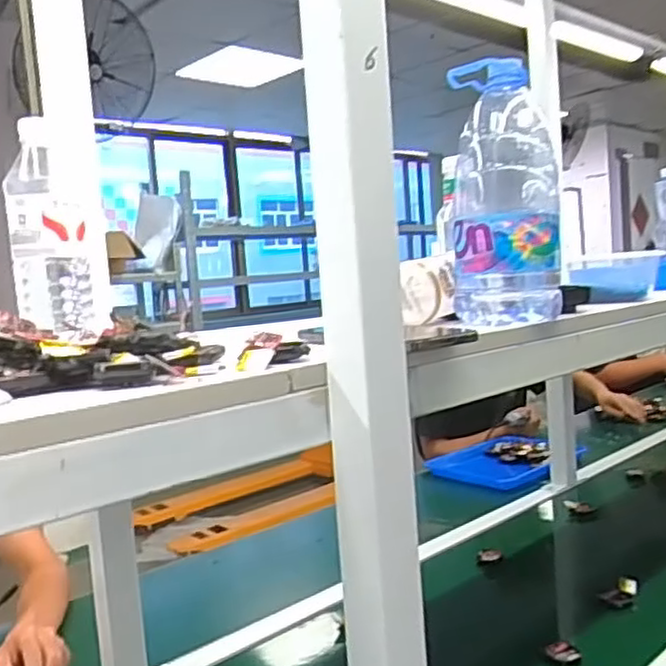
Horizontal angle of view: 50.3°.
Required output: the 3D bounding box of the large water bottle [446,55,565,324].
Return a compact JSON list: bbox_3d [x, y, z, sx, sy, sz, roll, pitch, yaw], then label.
[{"bbox_3d":[0.159,-0.132,0.656,0.097,0.240,0.097,-3,6,9],"label":"large water bottle"}]

